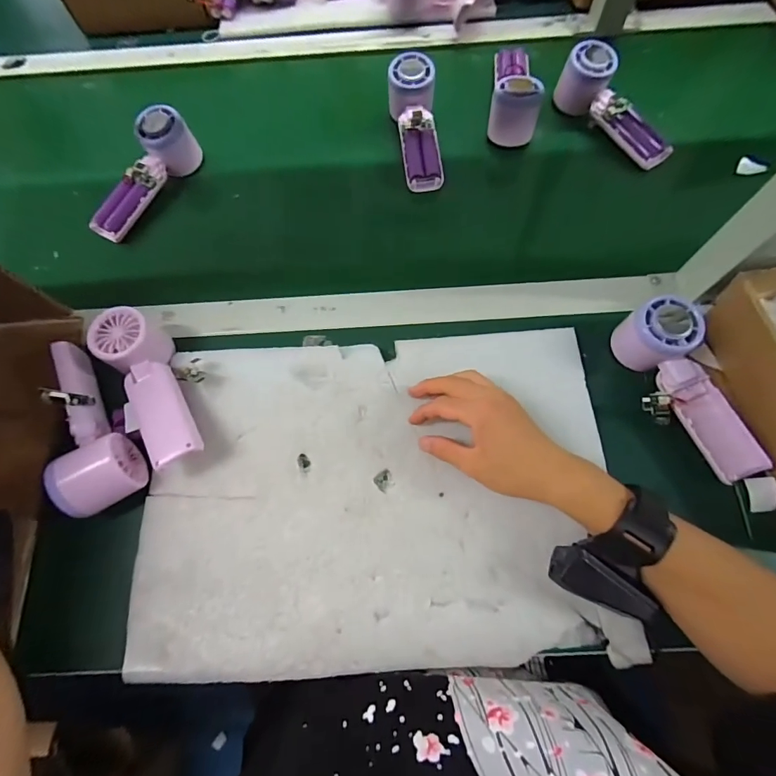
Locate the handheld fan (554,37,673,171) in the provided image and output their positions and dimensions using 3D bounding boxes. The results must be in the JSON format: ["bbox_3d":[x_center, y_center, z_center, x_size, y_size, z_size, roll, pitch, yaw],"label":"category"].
[{"bbox_3d":[0.276,-0.341,0.488,0.052,0.058,0.164,-34,70,-8],"label":"handheld fan"}]

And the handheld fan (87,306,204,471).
[{"bbox_3d":[-0.216,-0.002,0.376,0.054,0.044,0.164,-33,71,-10],"label":"handheld fan"}]

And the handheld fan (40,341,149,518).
[{"bbox_3d":[-0.275,0.032,0.363,0.058,0.049,0.164,-31,71,-9],"label":"handheld fan"}]

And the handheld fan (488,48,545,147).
[{"bbox_3d":[0.161,-0.391,0.512,0.056,0.053,0.141,5,70,7],"label":"handheld fan"}]

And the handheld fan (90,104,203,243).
[{"bbox_3d":[-0.292,-0.252,0.481,0.049,0.052,0.164,25,74,14],"label":"handheld fan"}]

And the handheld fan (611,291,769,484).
[{"bbox_3d":[0.264,0.004,0.357,0.063,0.051,0.170,-23,69,-6],"label":"handheld fan"}]

